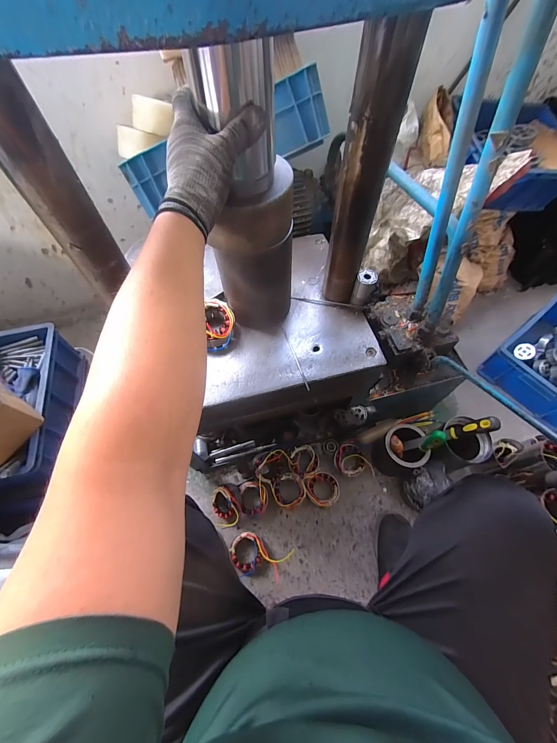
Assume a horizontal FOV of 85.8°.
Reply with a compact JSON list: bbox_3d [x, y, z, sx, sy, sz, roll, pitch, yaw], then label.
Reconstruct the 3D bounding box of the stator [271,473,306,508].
[{"bbox_3d":[0.030,0.335,0.839,0.087,0.039,0.089,0,61,1],"label":"stator"}]

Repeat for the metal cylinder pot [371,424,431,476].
[{"bbox_3d":[0.332,0.226,0.840,0.101,0.158,0.105,0,61,1],"label":"metal cylinder pot"}]

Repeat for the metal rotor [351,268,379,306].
[{"bbox_3d":[0.168,-0.161,0.593,0.035,0.074,0.036,21,64,12],"label":"metal rotor"}]

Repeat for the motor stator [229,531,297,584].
[{"bbox_3d":[-0.049,0.477,0.766,0.154,0.049,0.090,16,63,10],"label":"motor stator"}]

